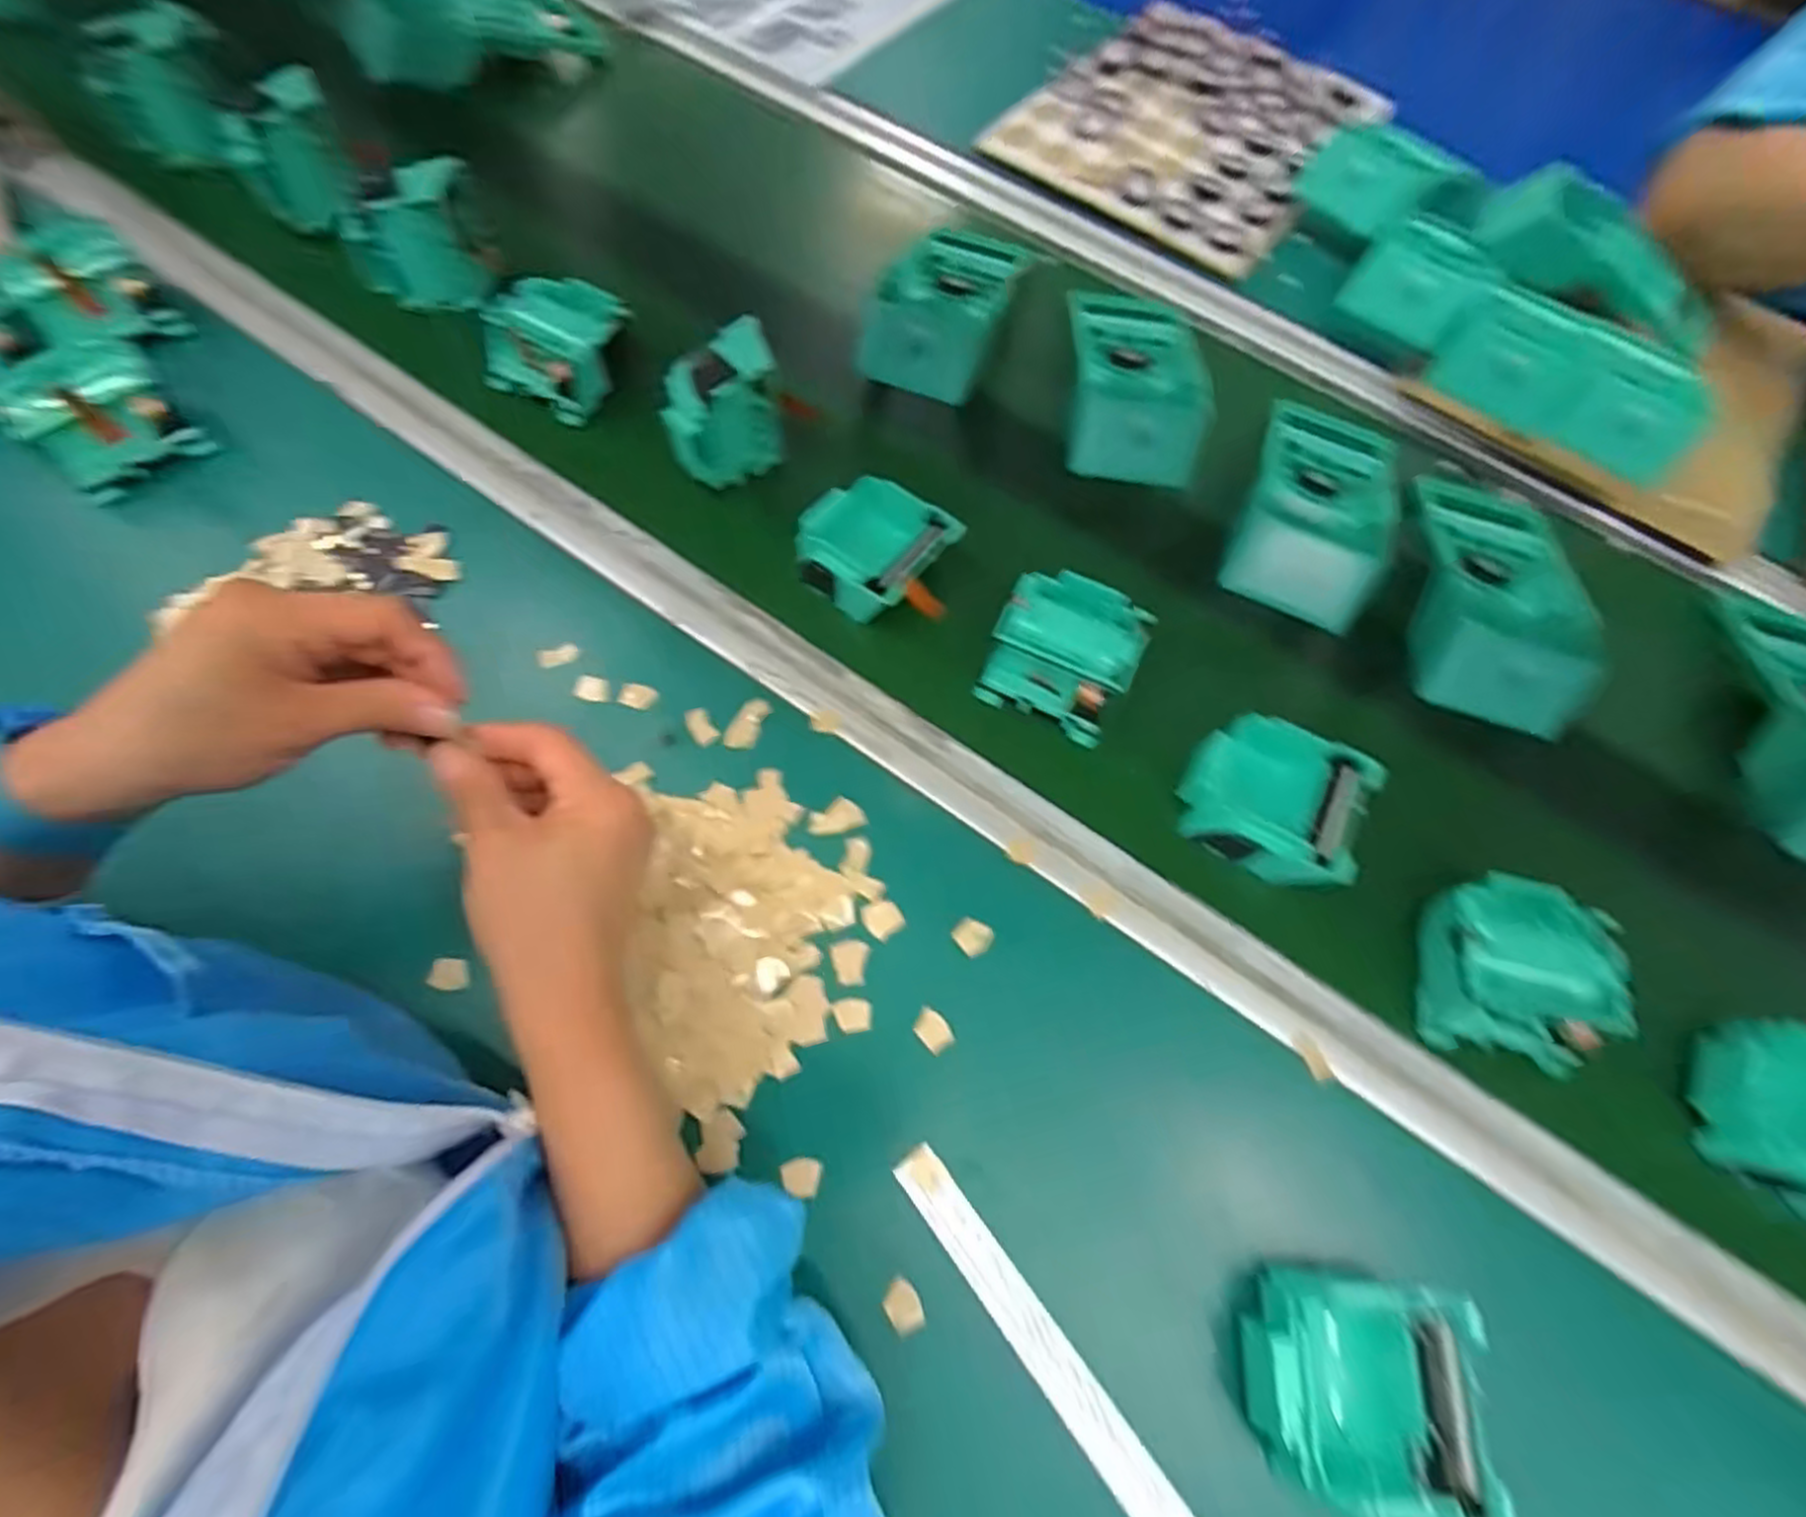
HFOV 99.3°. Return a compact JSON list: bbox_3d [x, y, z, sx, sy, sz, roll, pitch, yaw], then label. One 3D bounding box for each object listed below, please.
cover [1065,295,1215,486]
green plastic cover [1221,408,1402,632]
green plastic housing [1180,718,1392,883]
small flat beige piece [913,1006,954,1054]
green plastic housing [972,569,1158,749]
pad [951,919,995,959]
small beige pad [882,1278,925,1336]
[{"bbox_3d":[0.159,-0.264,0.519,0.087,0.042,0.168,5,65,4],"label":"cover"},{"bbox_3d":[0.266,-0.166,0.482,0.095,0.045,0.190,22,68,12],"label":"green plastic cover"},{"bbox_3d":[0.195,0.024,0.413,0.087,0.040,0.076,25,68,13],"label":"green plastic housing"},{"bbox_3d":[0.015,0.132,0.370,0.015,0.005,0.020,-40,70,-15],"label":"small flat beige piece"},{"bbox_3d":[0.092,-0.060,0.437,0.077,0.040,0.078,22,68,12],"label":"green plastic housing"},{"bbox_3d":[0.036,0.090,0.389,0.018,0.005,0.019,-41,70,-15],"label":"pad"},{"bbox_3d":[0.000,0.236,0.330,0.015,0.004,0.019,-27,67,-10],"label":"small beige pad"}]

